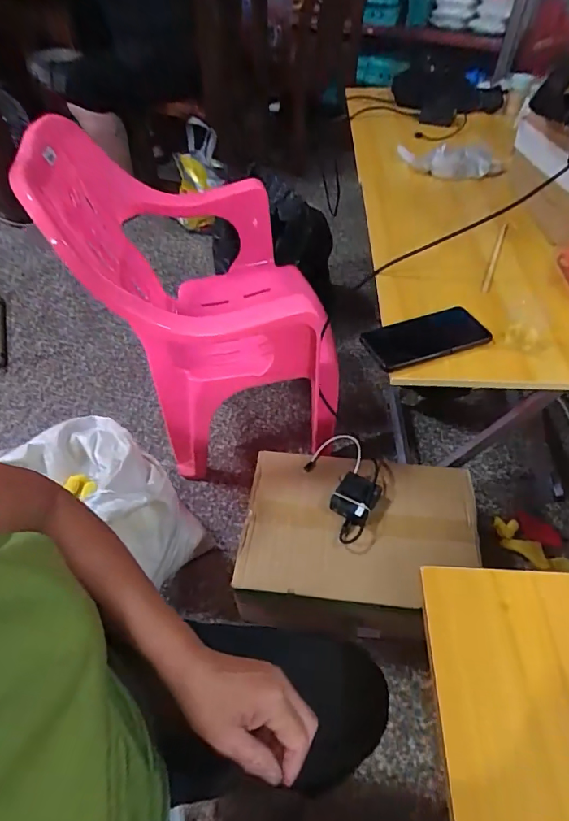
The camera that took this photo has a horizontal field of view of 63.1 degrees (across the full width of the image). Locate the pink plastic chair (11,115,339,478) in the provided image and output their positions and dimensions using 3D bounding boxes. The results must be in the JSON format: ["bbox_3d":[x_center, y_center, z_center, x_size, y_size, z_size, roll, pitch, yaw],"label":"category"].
[{"bbox_3d":[-0.148,-0.238,0.980,0.483,0.630,0.521,-1,50,0],"label":"pink plastic chair"}]

